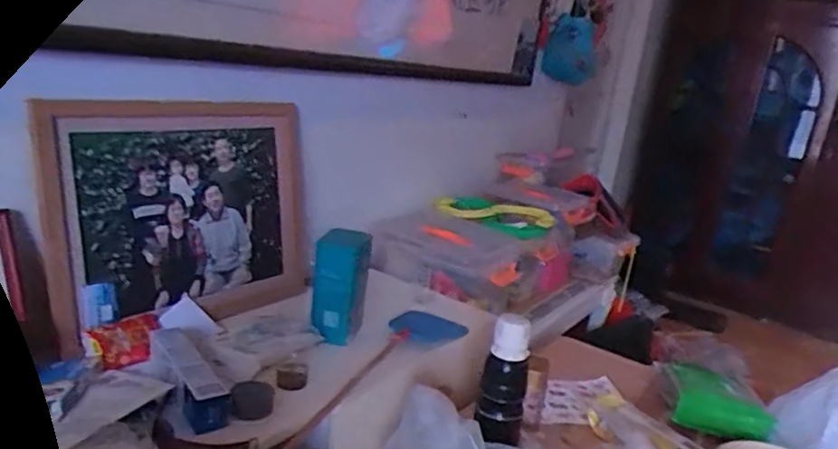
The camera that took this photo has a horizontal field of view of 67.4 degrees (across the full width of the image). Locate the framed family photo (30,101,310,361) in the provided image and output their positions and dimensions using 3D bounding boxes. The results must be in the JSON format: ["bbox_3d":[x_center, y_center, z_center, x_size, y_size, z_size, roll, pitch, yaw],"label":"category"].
[{"bbox_3d":[-0.386,-0.018,1.110,0.034,0.378,0.515,6,12,38],"label":"framed family photo"}]

